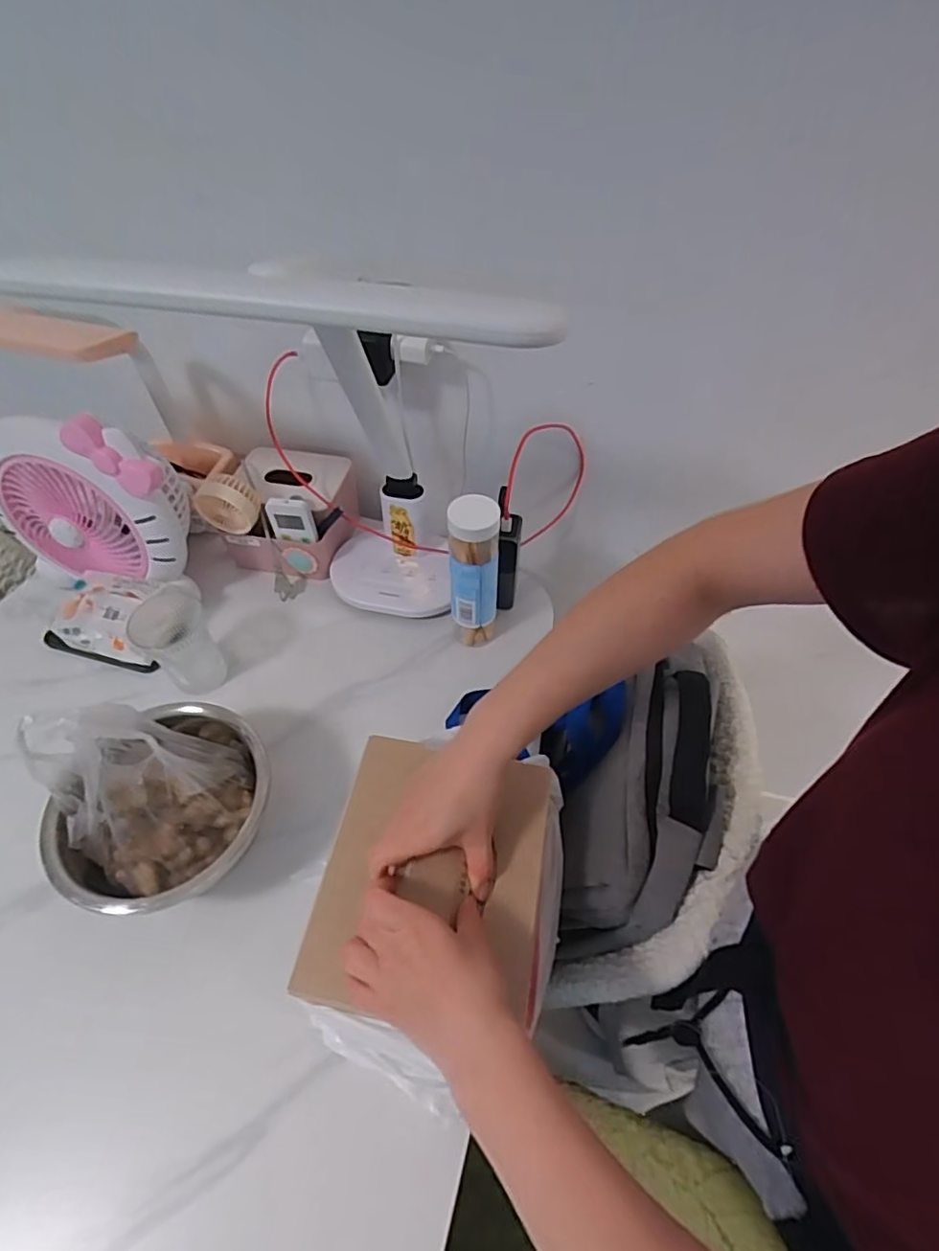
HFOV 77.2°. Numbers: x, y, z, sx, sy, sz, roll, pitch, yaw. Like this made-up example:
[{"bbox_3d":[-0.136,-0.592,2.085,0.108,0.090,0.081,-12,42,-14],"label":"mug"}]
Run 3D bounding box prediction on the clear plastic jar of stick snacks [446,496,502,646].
[{"bbox_3d":[0.006,-0.054,0.693,0.053,0.210,0.049,0,52,0],"label":"clear plastic jar of stick snacks"}]

